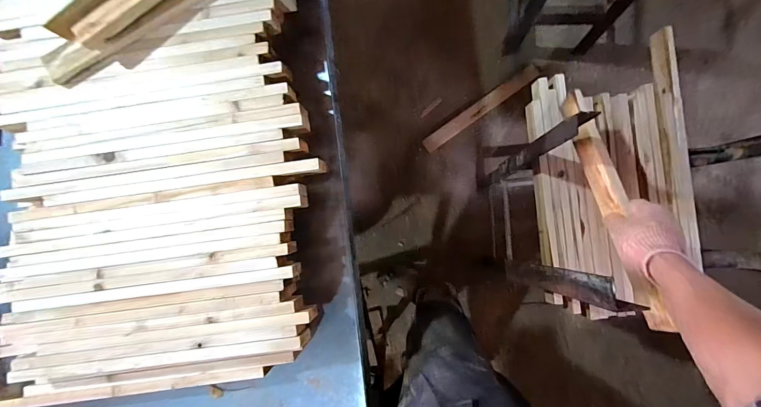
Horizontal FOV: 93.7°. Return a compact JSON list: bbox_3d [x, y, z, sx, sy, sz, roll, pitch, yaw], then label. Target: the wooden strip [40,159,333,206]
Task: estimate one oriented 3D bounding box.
[{"bbox_3d":[-0.334,-0.035,0.586,0.471,0.016,0.022,-7,84,2],"label":"wooden strip"}]

